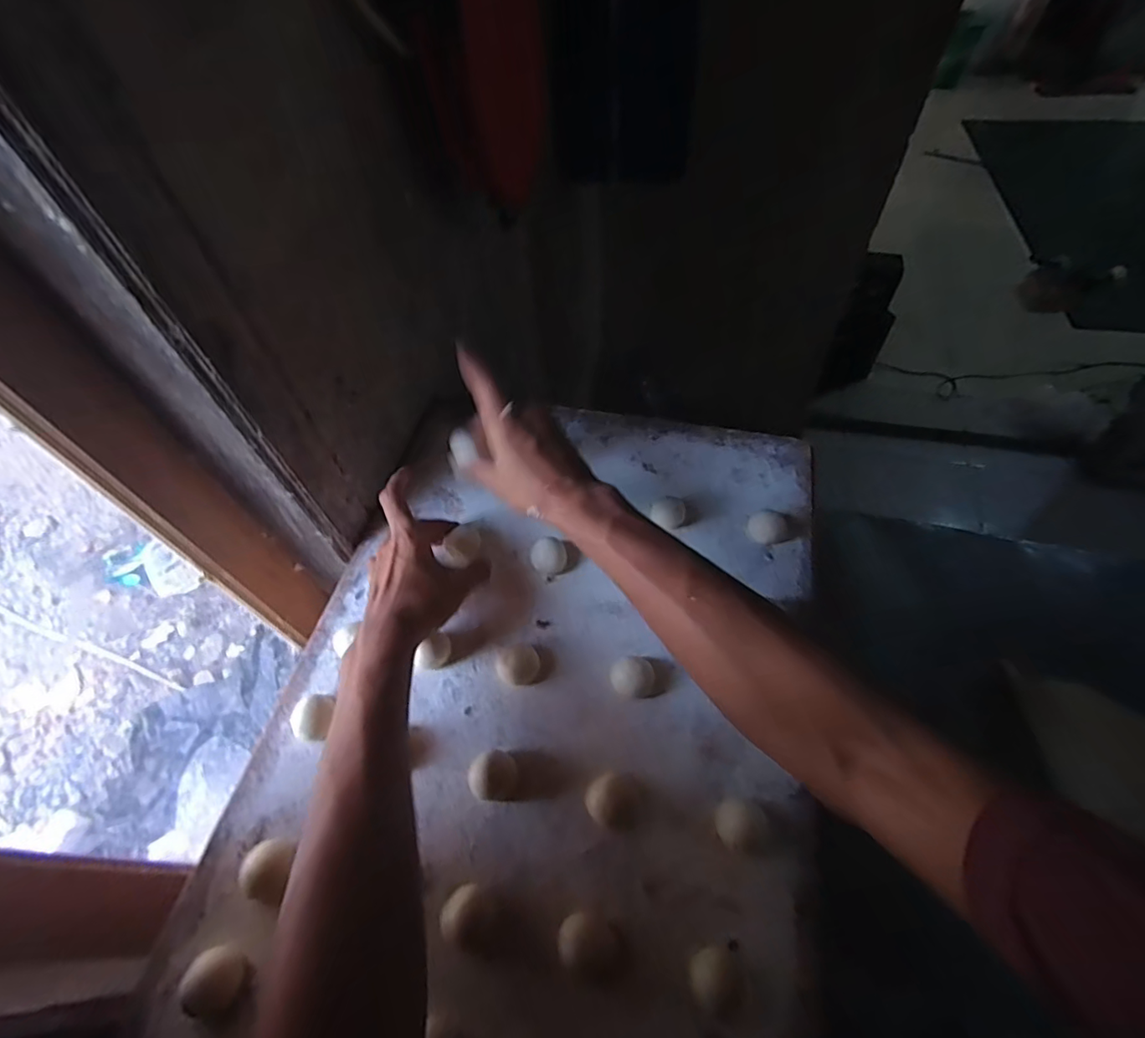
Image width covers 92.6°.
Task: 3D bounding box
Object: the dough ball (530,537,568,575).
[{"bbox_3d":[-0.021,0.036,0.496,0.030,0.028,0.030,-1,54,2],"label":"dough ball"}]

